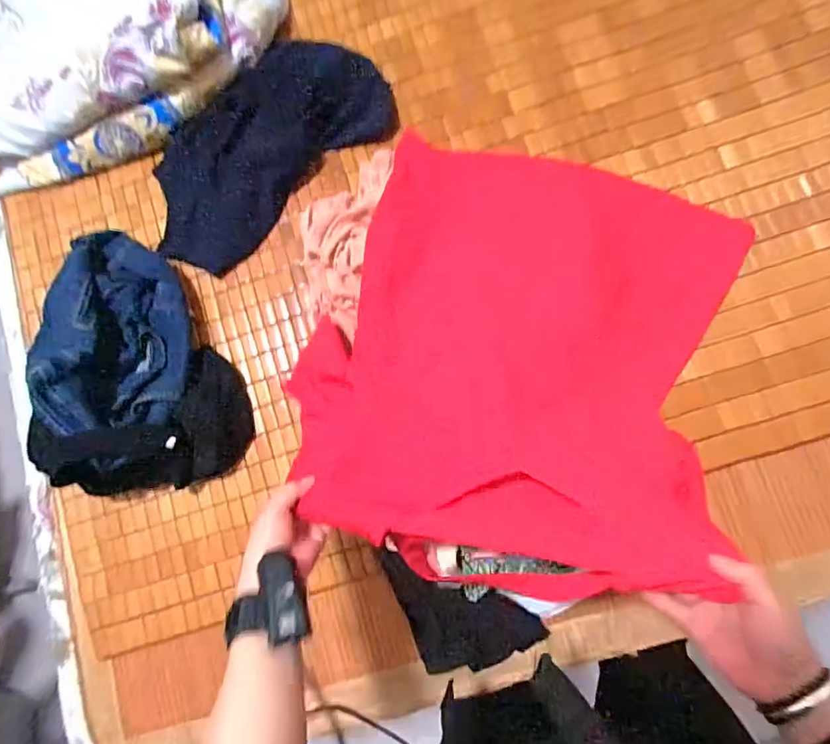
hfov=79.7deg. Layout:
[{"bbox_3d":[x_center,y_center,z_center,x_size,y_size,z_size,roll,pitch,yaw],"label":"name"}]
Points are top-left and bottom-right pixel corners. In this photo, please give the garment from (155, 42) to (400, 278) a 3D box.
[{"bbox_3d":[-0.212,-0.309,0.686,0.366,0.062,0.186,-38,80,1],"label":"garment"}]

